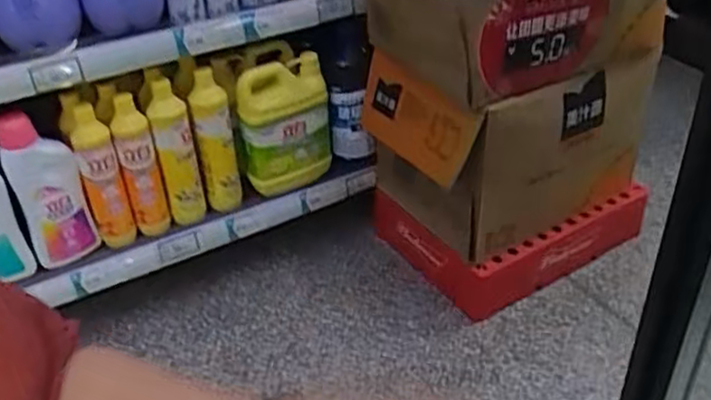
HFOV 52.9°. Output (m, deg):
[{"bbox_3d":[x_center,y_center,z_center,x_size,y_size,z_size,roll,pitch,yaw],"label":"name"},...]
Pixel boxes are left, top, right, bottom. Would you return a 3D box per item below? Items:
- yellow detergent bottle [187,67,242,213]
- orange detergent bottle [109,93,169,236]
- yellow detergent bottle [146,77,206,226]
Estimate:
[{"bbox_3d":[-0.222,-0.093,1.129,0.057,0.218,0.047,-8,36,-7],"label":"yellow detergent bottle"},{"bbox_3d":[-0.329,-0.045,1.098,0.054,0.217,0.049,-13,37,-13],"label":"orange detergent bottle"},{"bbox_3d":[-0.278,-0.068,1.112,0.060,0.226,0.043,-13,37,-14],"label":"yellow detergent bottle"}]

